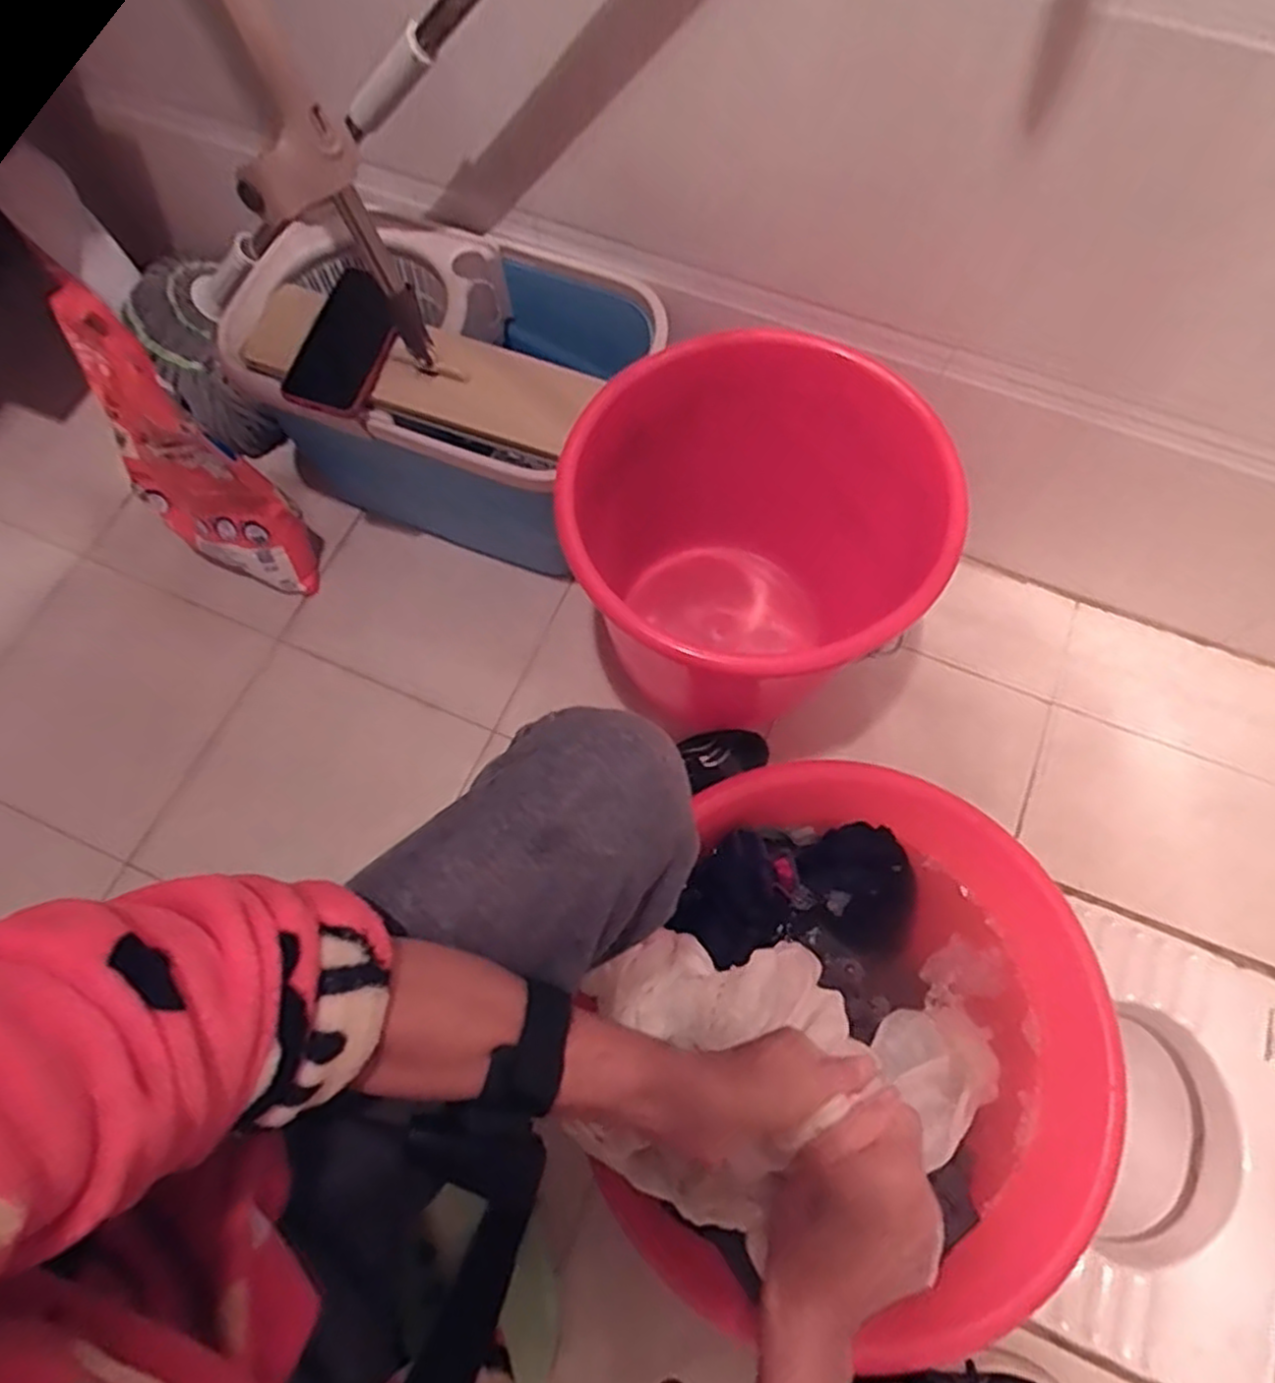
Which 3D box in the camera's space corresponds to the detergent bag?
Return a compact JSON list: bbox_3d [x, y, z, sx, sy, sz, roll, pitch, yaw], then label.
[{"bbox_3d":[-0.523,-0.268,0.855,0.263,0.325,0.117,42,74,15],"label":"detergent bag"}]

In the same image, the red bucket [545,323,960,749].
[{"bbox_3d":[0.115,-0.120,0.814,0.330,0.364,0.333,0,69,0],"label":"red bucket"}]

